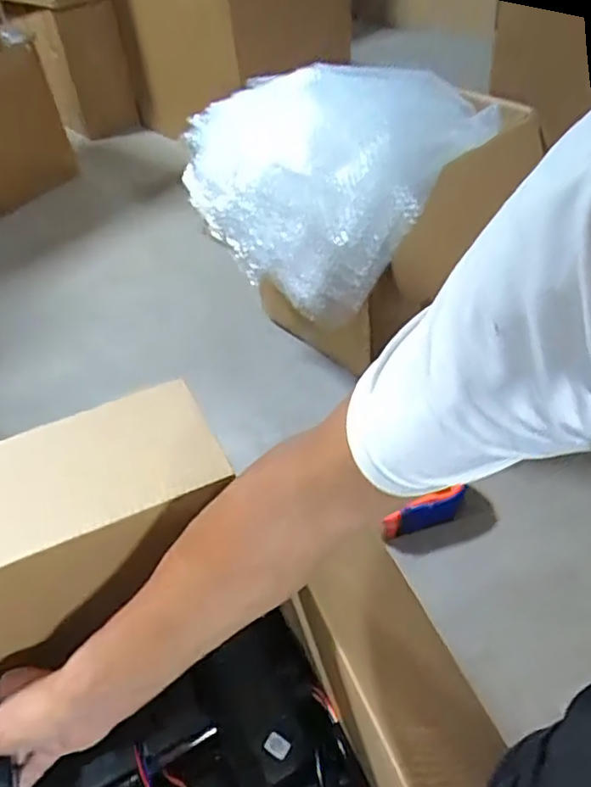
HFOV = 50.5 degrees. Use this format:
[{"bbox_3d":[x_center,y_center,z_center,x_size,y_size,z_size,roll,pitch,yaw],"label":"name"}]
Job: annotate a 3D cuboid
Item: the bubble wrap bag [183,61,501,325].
[{"bbox_3d":[0.026,-0.359,0.976,0.416,0.268,0.312,25,53,28],"label":"bubble wrap bag"}]

